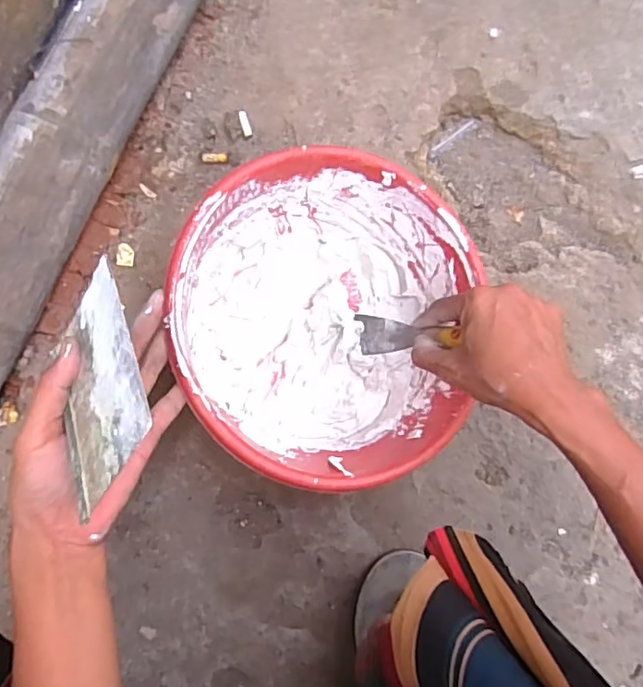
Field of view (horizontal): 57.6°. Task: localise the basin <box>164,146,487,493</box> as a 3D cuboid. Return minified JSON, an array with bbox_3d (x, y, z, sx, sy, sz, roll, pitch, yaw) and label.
[{"bbox_3d":[0.004,-0.019,0.488,0.226,0.137,0.249,14,83,-4],"label":"basin"}]

